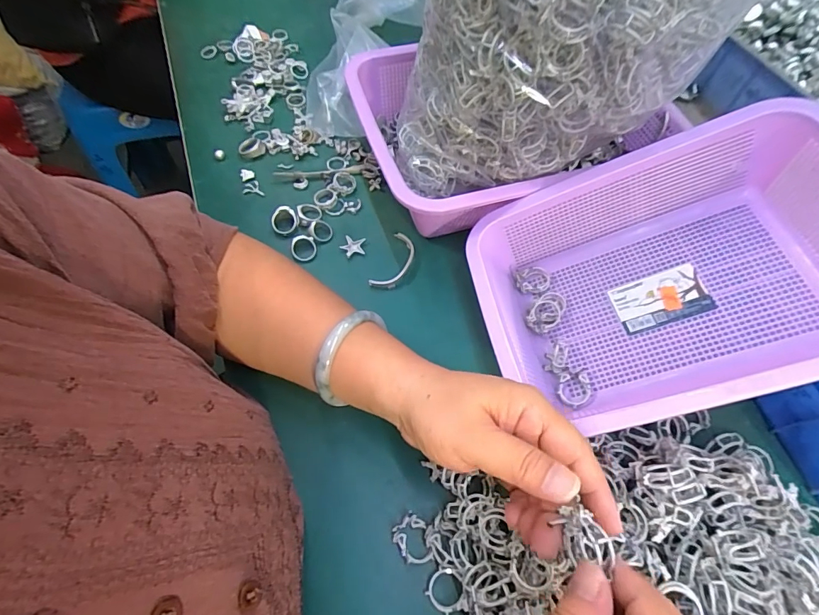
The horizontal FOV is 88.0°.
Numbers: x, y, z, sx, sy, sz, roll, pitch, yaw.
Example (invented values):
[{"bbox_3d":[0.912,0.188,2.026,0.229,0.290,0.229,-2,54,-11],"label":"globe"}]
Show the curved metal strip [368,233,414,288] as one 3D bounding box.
[{"bbox_3d":[-0.014,-0.044,0.405,0.027,0.007,0.065,21,64,10],"label":"curved metal strip"}]

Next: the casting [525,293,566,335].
[{"bbox_3d":[0.119,0.005,0.369,0.025,0.014,0.037,34,66,15],"label":"casting"}]

